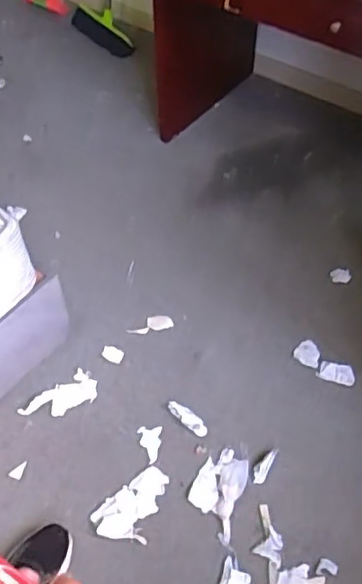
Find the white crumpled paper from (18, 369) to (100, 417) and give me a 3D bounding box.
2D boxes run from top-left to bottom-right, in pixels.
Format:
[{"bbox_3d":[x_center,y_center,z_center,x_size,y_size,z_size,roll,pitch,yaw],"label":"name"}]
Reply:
[{"bbox_3d":[-0.303,0.274,1.480,0.189,0.015,0.088,-33,60,-22],"label":"white crumpled paper"}]

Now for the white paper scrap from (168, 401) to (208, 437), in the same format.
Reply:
[{"bbox_3d":[0.017,0.307,1.437,0.122,0.008,0.039,37,62,24],"label":"white paper scrap"}]

